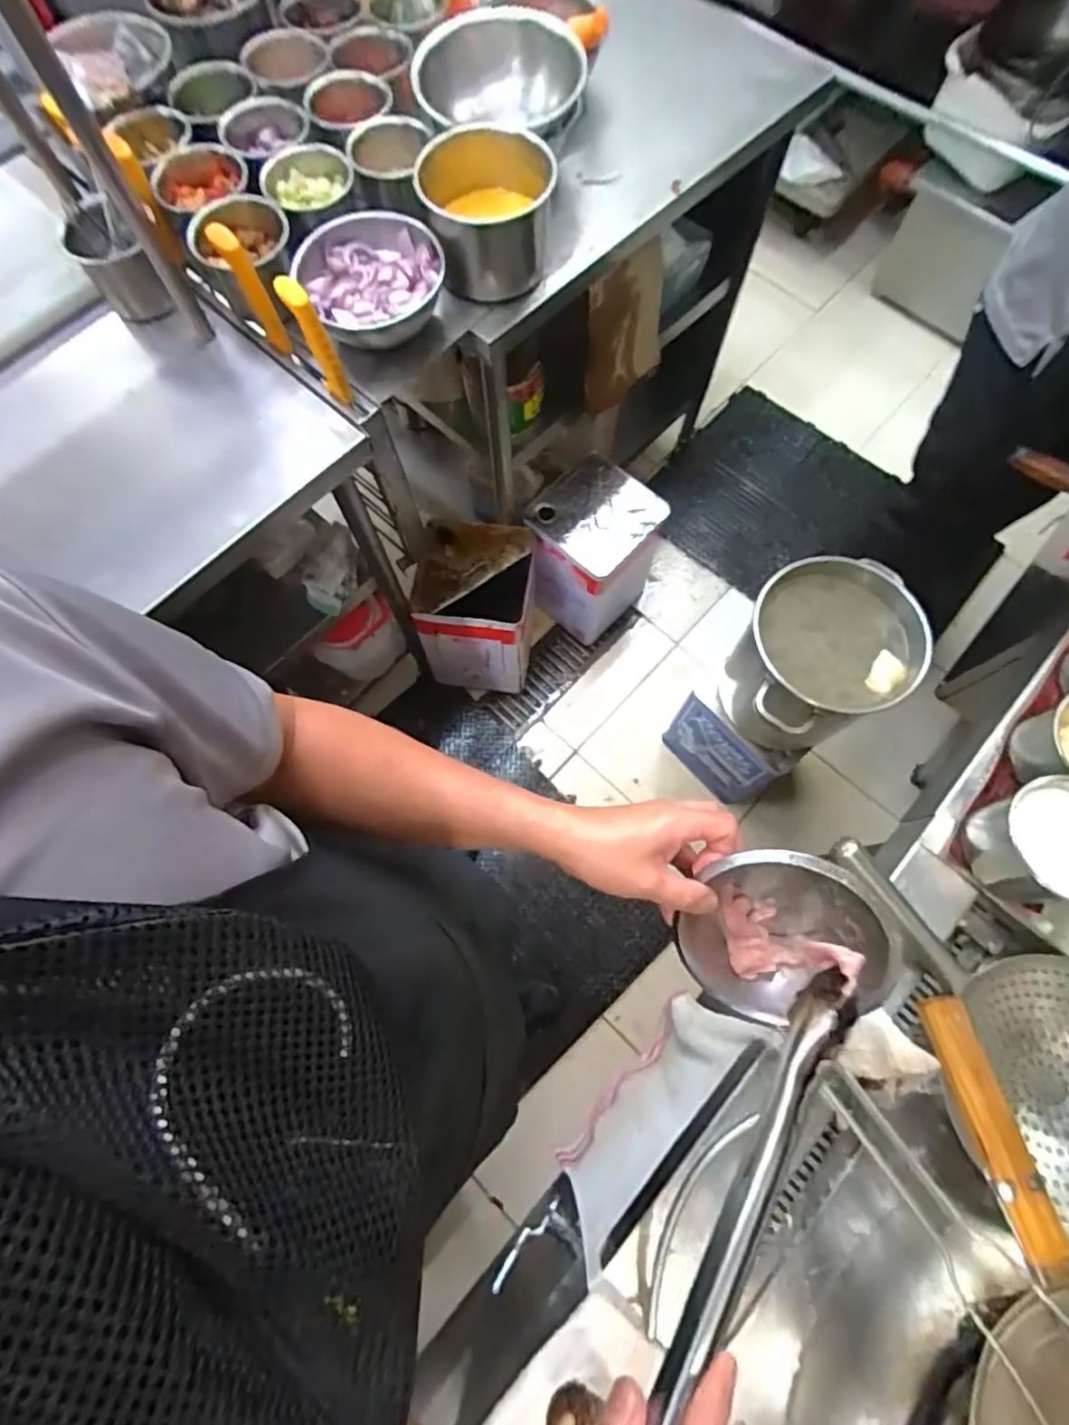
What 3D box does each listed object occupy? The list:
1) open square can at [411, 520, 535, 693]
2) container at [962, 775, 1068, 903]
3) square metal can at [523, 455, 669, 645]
[{"bbox_3d":[-0.126,-0.242,1.431,0.239,0.365,0.269,6,73,3],"label":"open square can"},{"bbox_3d":[0.532,0.135,0.621,0.105,0.092,0.122,5,73,2],"label":"container"},{"bbox_3d":[0.133,-0.384,1.530,0.250,0.392,0.284,39,77,12],"label":"square metal can"}]

